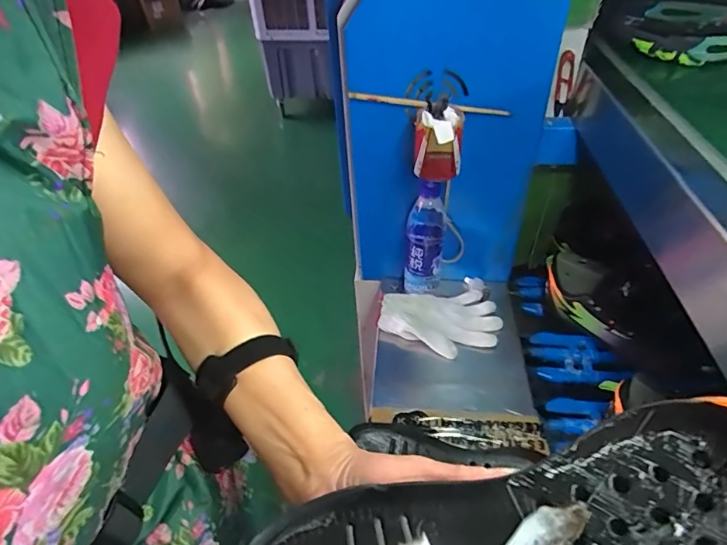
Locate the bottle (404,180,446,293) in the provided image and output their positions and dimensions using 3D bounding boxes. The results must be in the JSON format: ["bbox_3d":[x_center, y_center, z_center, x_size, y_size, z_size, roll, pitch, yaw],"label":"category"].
[{"bbox_3d":[0.103,-0.045,0.793,0.062,0.245,0.055,4,43,8],"label":"bottle"}]

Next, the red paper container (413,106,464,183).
[{"bbox_3d":[0.106,-0.180,0.656,0.064,0.090,0.075,4,43,8],"label":"red paper container"}]

